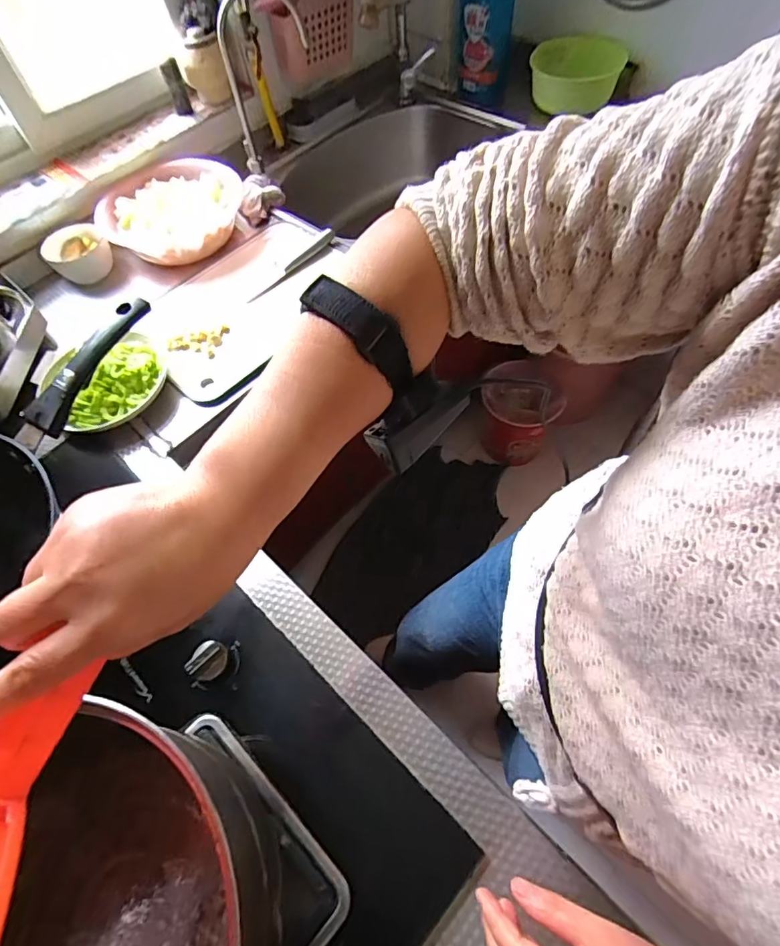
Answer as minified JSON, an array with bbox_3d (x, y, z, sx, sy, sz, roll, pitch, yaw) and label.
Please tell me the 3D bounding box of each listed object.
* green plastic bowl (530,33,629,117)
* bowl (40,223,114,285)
[{"bbox_3d":[0.418,-0.897,1.121,0.190,0.099,0.228,16,62,14],"label":"green plastic bowl"},{"bbox_3d":[-0.591,-0.416,0.951,0.111,0.067,0.088,-31,61,-13],"label":"bowl"}]

